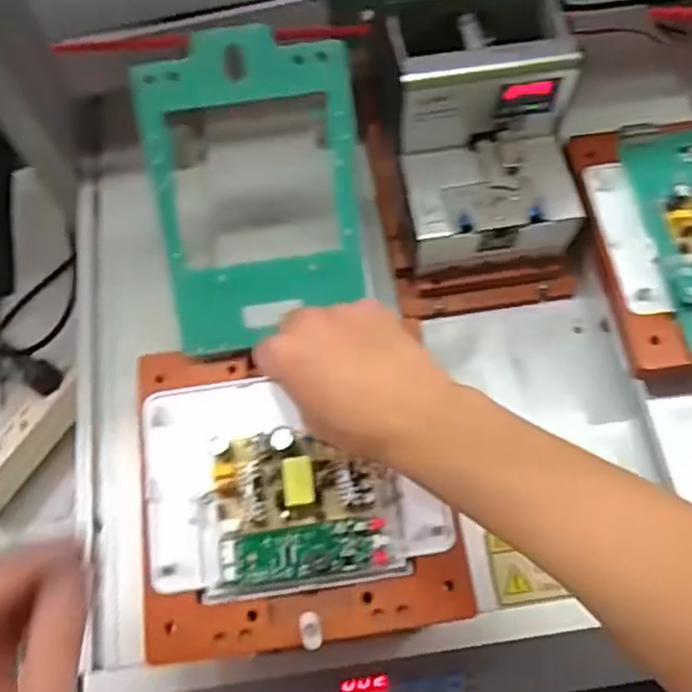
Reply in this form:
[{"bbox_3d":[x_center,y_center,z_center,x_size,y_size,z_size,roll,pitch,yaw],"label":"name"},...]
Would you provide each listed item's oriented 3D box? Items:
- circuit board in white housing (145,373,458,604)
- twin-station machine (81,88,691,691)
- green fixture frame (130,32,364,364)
[{"bbox_3d":[-0.034,0.080,0.434,0.179,0.040,0.133,-7,69,-1],"label":"circuit board in white housing"},{"bbox_3d":[0.117,0.003,0.478,0.625,0.167,0.429,-8,70,-1],"label":"twin-station machine"},{"bbox_3d":[-0.055,-0.100,0.453,0.130,0.017,0.195,-9,101,-6],"label":"green fixture frame"}]

